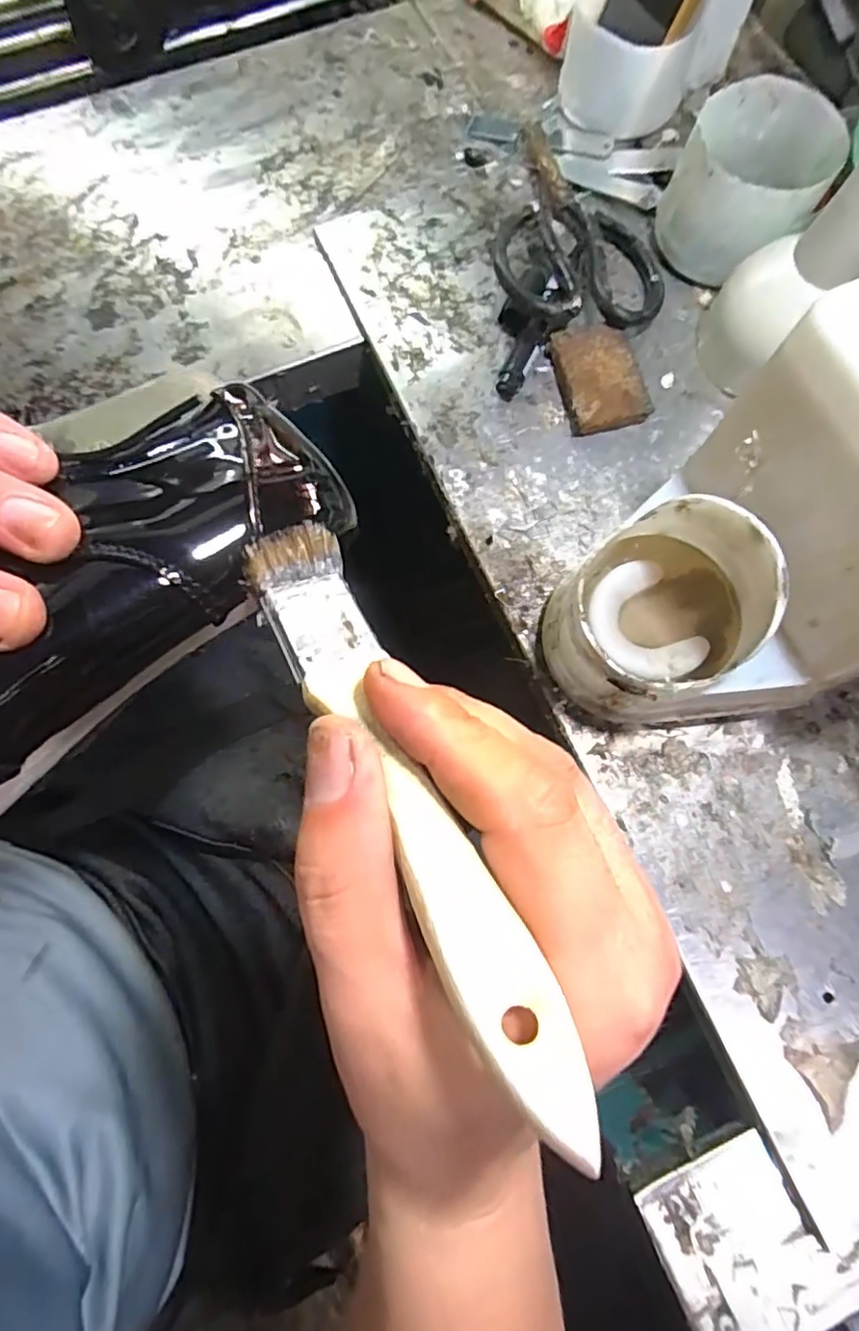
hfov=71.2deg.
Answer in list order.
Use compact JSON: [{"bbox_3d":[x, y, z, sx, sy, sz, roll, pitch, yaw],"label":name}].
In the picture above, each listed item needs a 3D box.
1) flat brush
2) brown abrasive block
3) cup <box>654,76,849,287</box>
[{"bbox_3d":[-0.008,0.024,0.134,0.022,0.009,0.147,-27,64,-5],"label":"flat brush"},{"bbox_3d":[0.106,-0.181,0.377,0.049,0.015,0.069,-13,76,-2],"label":"brown abrasive block"},{"bbox_3d":[0.195,-0.296,0.375,0.088,0.066,0.100,31,79,8],"label":"cup"}]

